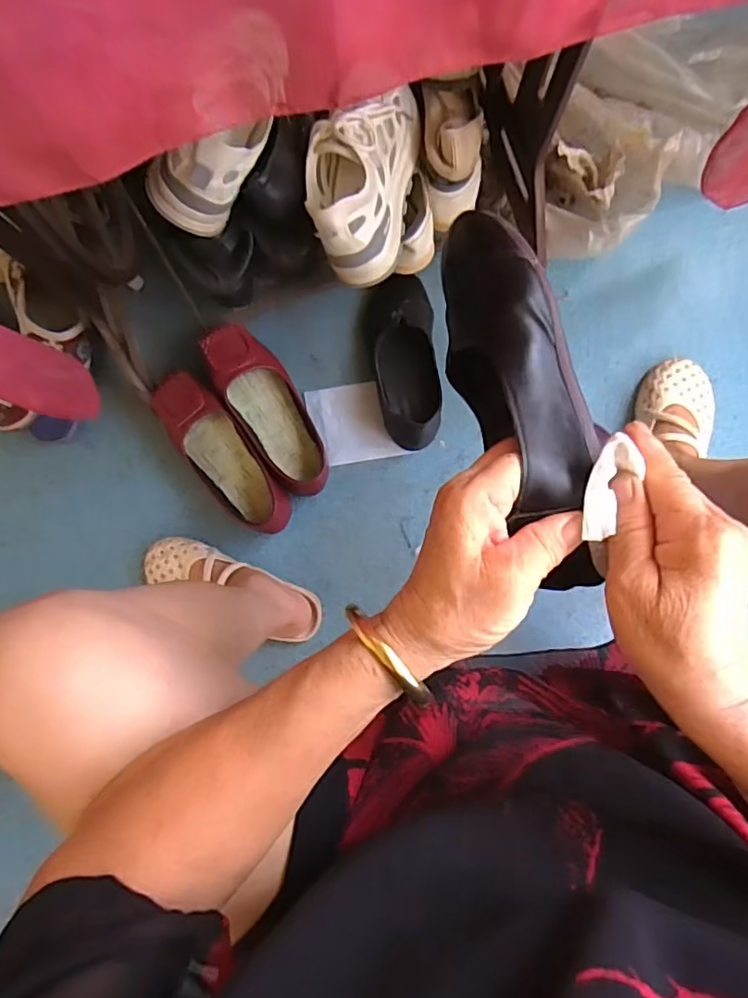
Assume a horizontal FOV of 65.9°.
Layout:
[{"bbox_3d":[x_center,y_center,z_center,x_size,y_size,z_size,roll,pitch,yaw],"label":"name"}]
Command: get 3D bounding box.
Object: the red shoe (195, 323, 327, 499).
[{"bbox_3d":[-0.128,-0.108,0.723,0.083,0.080,0.224,-33,85,-1],"label":"red shoe"}]

